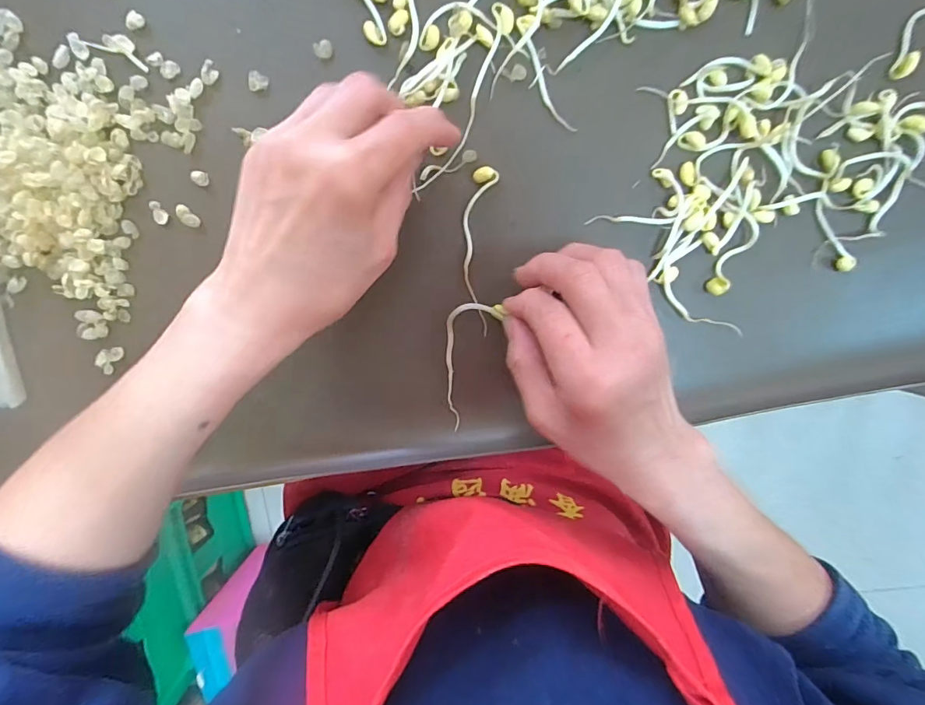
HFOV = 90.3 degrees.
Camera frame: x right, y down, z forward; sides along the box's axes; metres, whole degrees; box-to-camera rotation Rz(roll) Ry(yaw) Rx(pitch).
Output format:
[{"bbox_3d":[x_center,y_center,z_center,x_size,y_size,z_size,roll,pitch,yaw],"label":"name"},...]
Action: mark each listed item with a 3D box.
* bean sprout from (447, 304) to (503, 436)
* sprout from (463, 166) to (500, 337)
[{"bbox_3d":[0.001,0.009,0.283,0.030,0.007,0.081,11,101,0],"label":"bean sprout"},{"bbox_3d":[0.009,-0.060,0.273,0.019,0.005,0.096,5,98,1],"label":"sprout"}]

